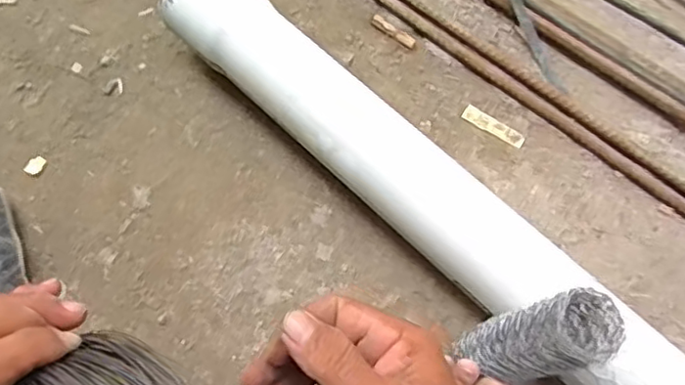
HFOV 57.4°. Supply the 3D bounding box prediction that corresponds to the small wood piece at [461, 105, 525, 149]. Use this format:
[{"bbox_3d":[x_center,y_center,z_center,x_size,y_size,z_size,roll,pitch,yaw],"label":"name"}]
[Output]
[{"bbox_3d":[0.141,-0.061,0.584,0.061,0.004,0.015,33,76,13],"label":"small wood piece"}]

